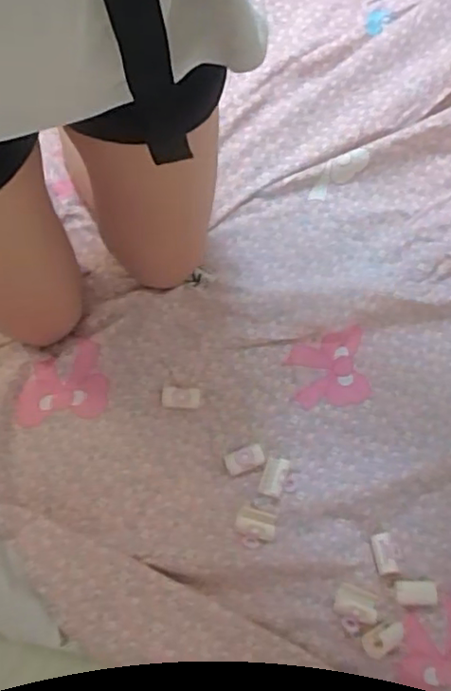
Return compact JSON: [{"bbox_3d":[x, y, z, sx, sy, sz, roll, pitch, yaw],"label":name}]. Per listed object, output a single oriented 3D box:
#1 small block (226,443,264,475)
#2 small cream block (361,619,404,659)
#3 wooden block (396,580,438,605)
[{"bbox_3d":[0.023,0.134,0.715,0.045,0.007,0.025,-20,74,-8],"label":"small block"},{"bbox_3d":[0.173,0.319,0.665,0.050,0.015,0.028,-33,76,-11],"label":"small cream block"},{"bbox_3d":[0.217,0.281,0.690,0.044,0.010,0.026,-5,54,21],"label":"wooden block"}]

